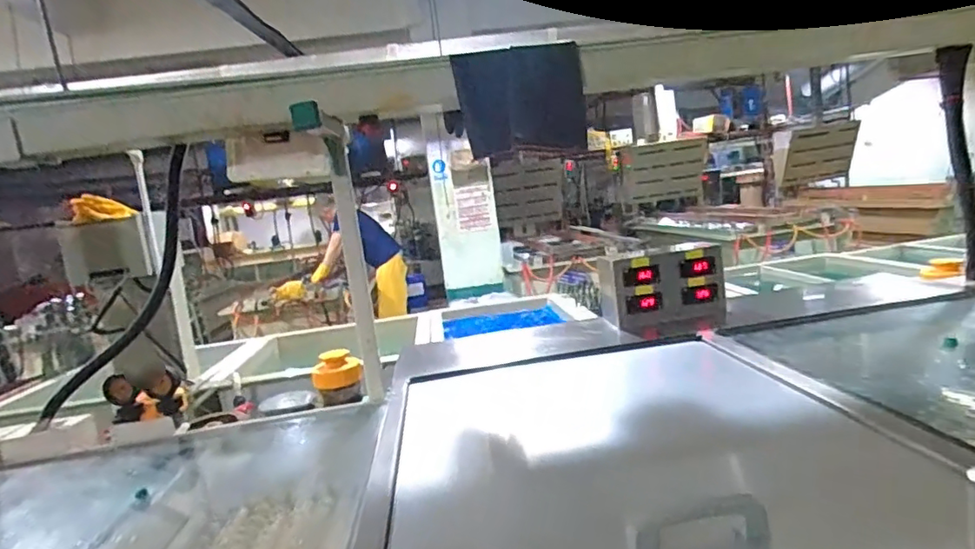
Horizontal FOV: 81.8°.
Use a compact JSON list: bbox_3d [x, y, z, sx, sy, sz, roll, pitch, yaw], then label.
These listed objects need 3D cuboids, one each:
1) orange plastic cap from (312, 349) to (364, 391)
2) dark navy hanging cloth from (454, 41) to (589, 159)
[{"bbox_3d":[-0.430,0.270,1.595,0.130,0.083,0.128,-11,9,-19],"label":"orange plastic cap"},{"bbox_3d":[0.081,-0.386,1.267,0.275,0.246,0.018,-10,42,-1],"label":"dark navy hanging cloth"}]

